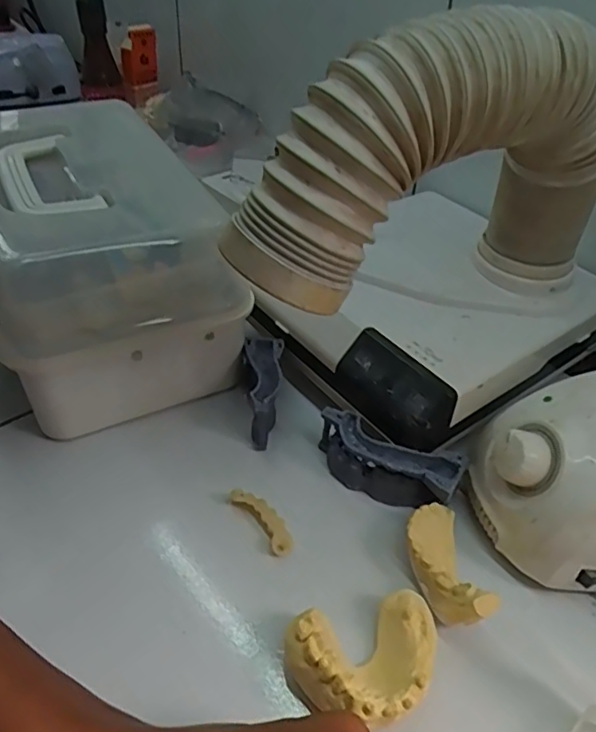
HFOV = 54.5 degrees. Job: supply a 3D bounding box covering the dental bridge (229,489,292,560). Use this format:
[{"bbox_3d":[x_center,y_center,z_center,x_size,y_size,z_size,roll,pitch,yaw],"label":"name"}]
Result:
[{"bbox_3d":[-0.019,0.087,0.328,0.014,0.009,0.046,-27,51,-30],"label":"dental bridge"}]

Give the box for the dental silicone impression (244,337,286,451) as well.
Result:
[{"bbox_3d":[-0.023,0.014,0.380,0.025,0.038,0.074,1,55,-4],"label":"dental silicone impression"}]

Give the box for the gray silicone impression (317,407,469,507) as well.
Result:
[{"bbox_3d":[0.051,0.058,0.345,0.086,0.028,0.029,22,45,19],"label":"gray silicone impression"}]

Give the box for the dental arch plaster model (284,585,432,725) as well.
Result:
[{"bbox_3d":[0.031,0.135,0.265,0.071,0.029,0.049,-9,44,-15],"label":"dental arch plaster model"}]

